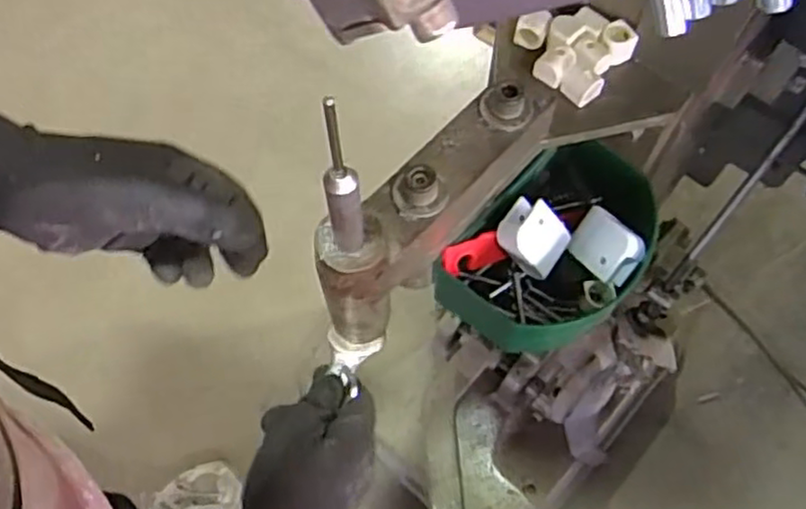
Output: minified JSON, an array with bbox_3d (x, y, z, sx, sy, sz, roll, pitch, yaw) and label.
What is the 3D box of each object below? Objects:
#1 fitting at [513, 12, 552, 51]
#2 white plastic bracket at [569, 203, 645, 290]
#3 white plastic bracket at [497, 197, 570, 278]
[{"bbox_3d":[0.087,-0.152,0.482,0.022,0.022,0.017,11,67,7],"label":"fitting"},{"bbox_3d":[0.132,-0.006,0.461,0.045,0.021,0.036,42,109,36],"label":"white plastic bracket"},{"bbox_3d":[0.083,-0.011,0.455,0.038,0.021,0.043,-46,109,-1],"label":"white plastic bracket"}]

